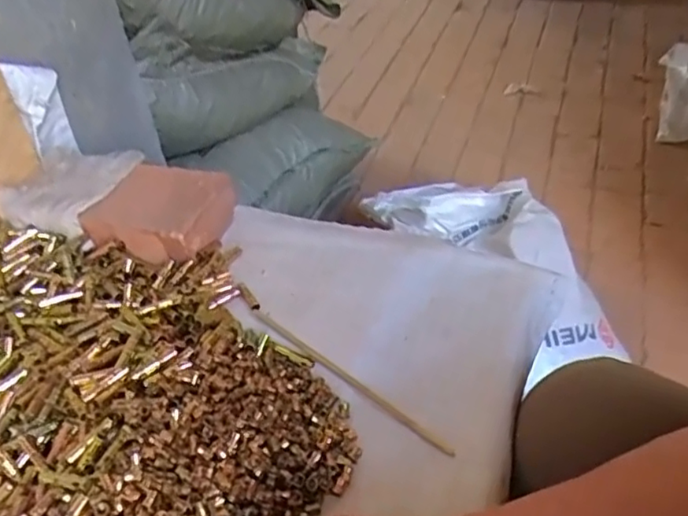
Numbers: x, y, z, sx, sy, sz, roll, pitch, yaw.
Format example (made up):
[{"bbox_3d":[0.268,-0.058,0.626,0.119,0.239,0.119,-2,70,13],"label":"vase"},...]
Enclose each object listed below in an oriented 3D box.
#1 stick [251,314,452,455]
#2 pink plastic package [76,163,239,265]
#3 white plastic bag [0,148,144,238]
[{"bbox_3d":[0.000,0.098,0.512,0.216,0.004,0.008,30,53,31],"label":"stick"},{"bbox_3d":[-0.193,-0.051,0.658,0.120,0.043,0.117,12,45,17],"label":"pink plastic package"},{"bbox_3d":[-0.302,-0.085,0.673,0.110,0.013,0.133,13,46,18],"label":"white plastic bag"}]

